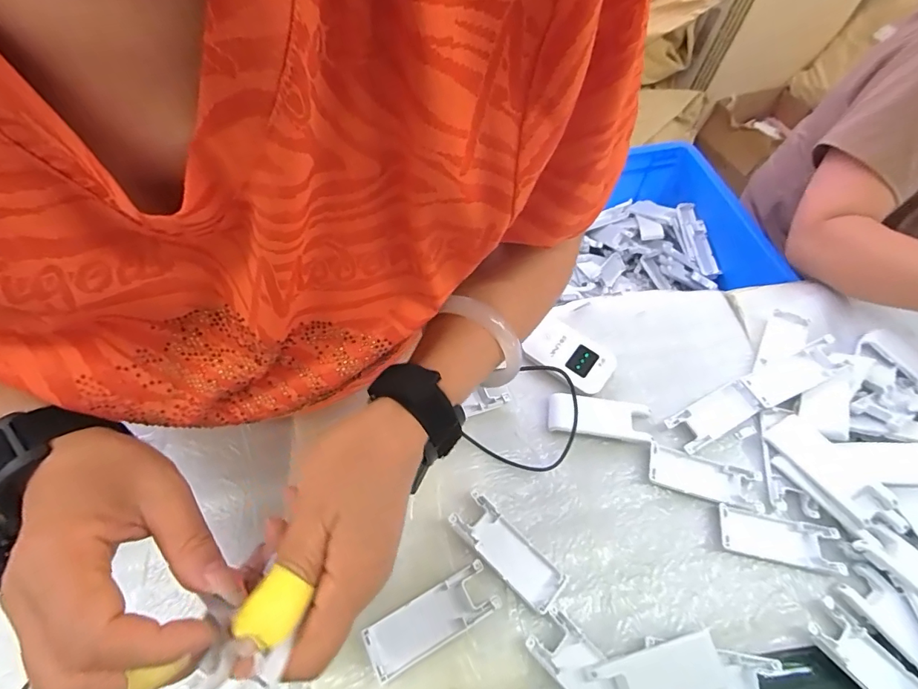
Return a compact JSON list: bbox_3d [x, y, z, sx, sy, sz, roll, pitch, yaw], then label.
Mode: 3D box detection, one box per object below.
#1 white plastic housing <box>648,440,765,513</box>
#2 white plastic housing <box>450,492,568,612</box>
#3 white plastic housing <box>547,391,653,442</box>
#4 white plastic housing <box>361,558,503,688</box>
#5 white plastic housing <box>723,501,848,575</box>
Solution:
[{"bbox_3d":[0.236,0.127,0.436,0.105,0.009,0.042,17,61,6],"label":"white plastic housing"},{"bbox_3d":[0.042,0.178,0.392,0.103,0.016,0.038,40,65,17],"label":"white plastic housing"},{"bbox_3d":[0.143,0.072,0.463,0.100,0.014,0.041,7,60,0],"label":"white plastic housing"},{"bbox_3d":[-0.022,0.219,0.360,0.104,0.012,0.039,-24,65,-17],"label":"white plastic housing"},{"bbox_3d":[0.292,0.177,0.412,0.105,0.010,0.039,12,60,3],"label":"white plastic housing"}]

